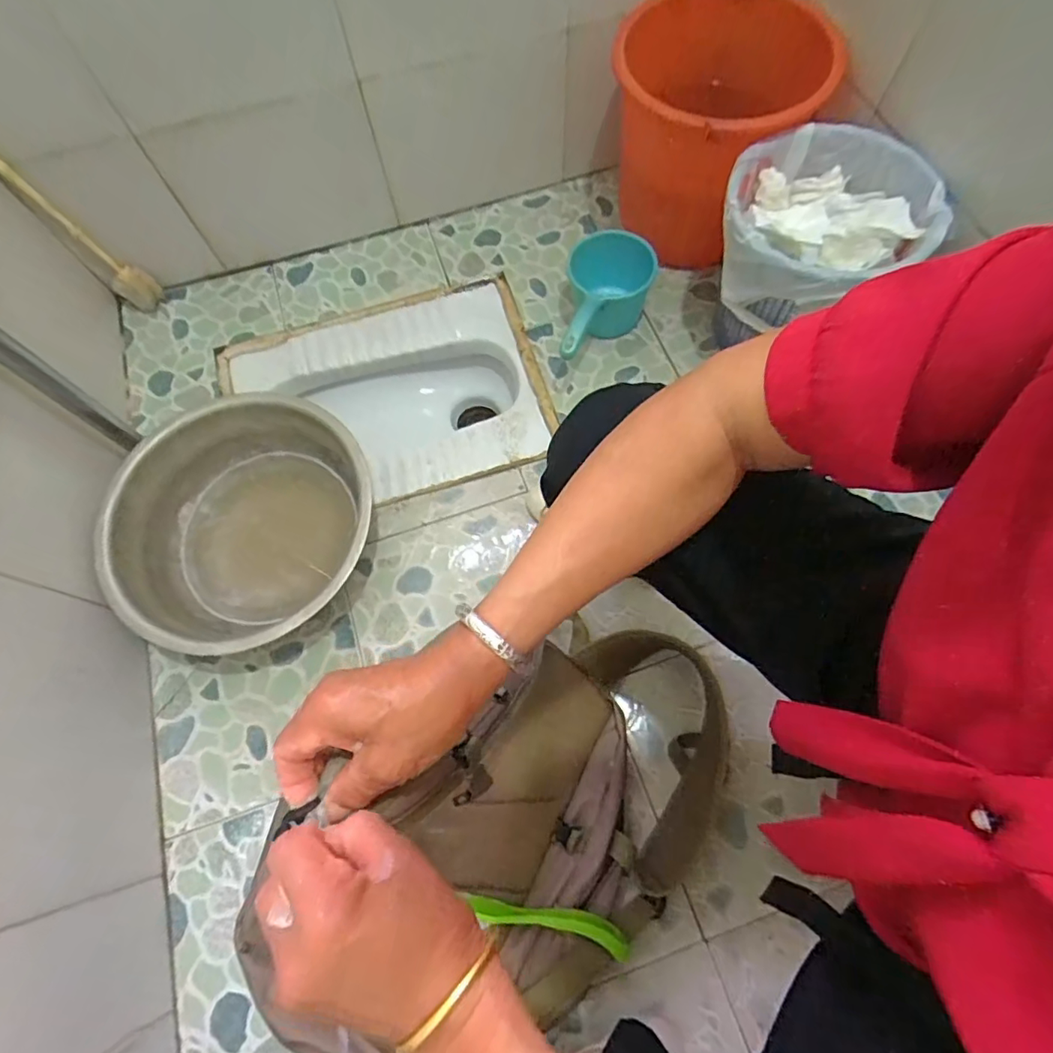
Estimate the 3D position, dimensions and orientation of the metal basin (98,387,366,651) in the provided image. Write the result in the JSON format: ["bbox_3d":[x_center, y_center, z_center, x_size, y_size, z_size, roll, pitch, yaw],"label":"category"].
[{"bbox_3d":[-0.376,0.000,0.771,0.331,0.120,0.339,-1,69,2],"label":"metal basin"}]

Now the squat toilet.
[{"bbox_3d":[-0.230,-0.189,0.993,0.498,0.158,0.380,-18,70,-5],"label":"squat toilet"}]

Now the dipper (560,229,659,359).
[{"bbox_3d":[0.123,-0.337,0.876,0.129,0.123,0.231,10,70,6],"label":"dipper"}]

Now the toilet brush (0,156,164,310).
[{"bbox_3d":[-0.703,-0.472,0.852,0.072,0.335,0.066,39,75,15],"label":"toilet brush"}]

